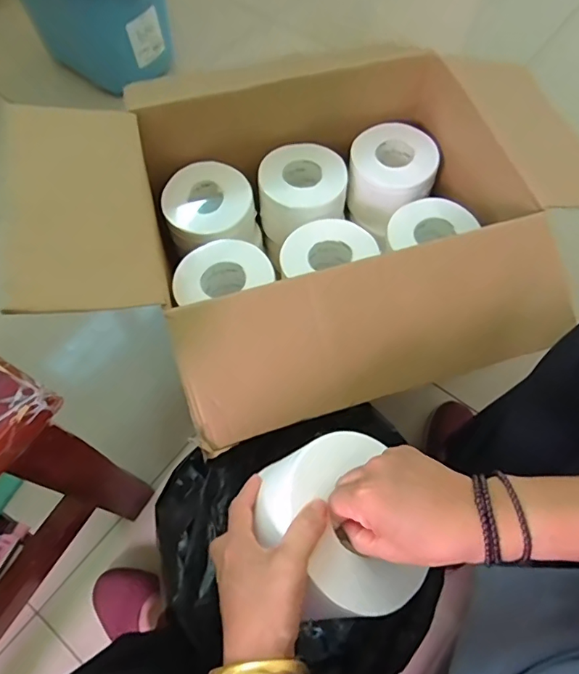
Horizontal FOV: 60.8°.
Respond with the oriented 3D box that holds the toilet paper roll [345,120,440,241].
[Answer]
[{"bbox_3d":[0.157,-0.246,0.763,0.123,0.089,0.127,0,63,0],"label":"toilet paper roll"}]

